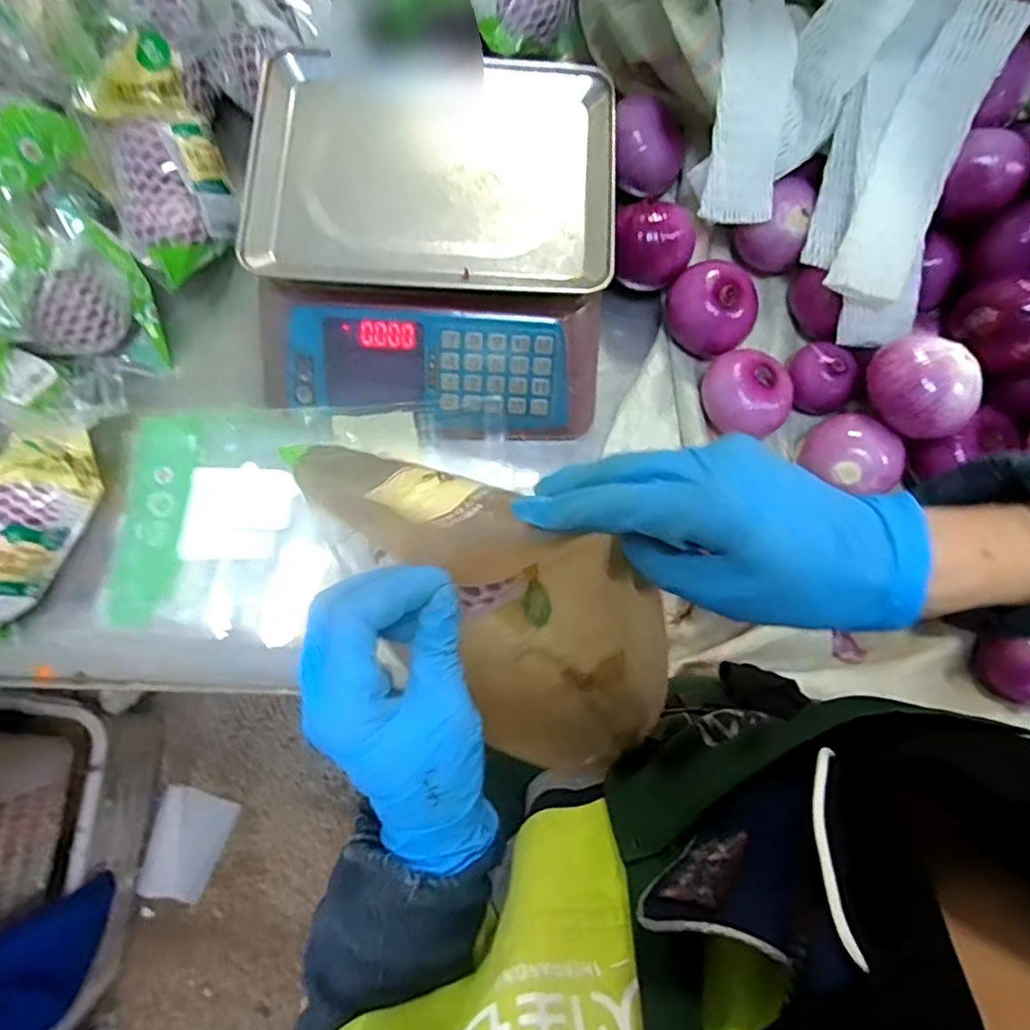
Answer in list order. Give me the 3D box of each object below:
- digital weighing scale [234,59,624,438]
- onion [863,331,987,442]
[{"bbox_3d":[-0.075,-0.258,0.600,0.327,0.102,0.344,1,79,-1],"label":"digital weighing scale"},{"bbox_3d":[0.358,-0.111,0.557,0.072,0.071,0.093,-25,80,-6],"label":"onion"}]

